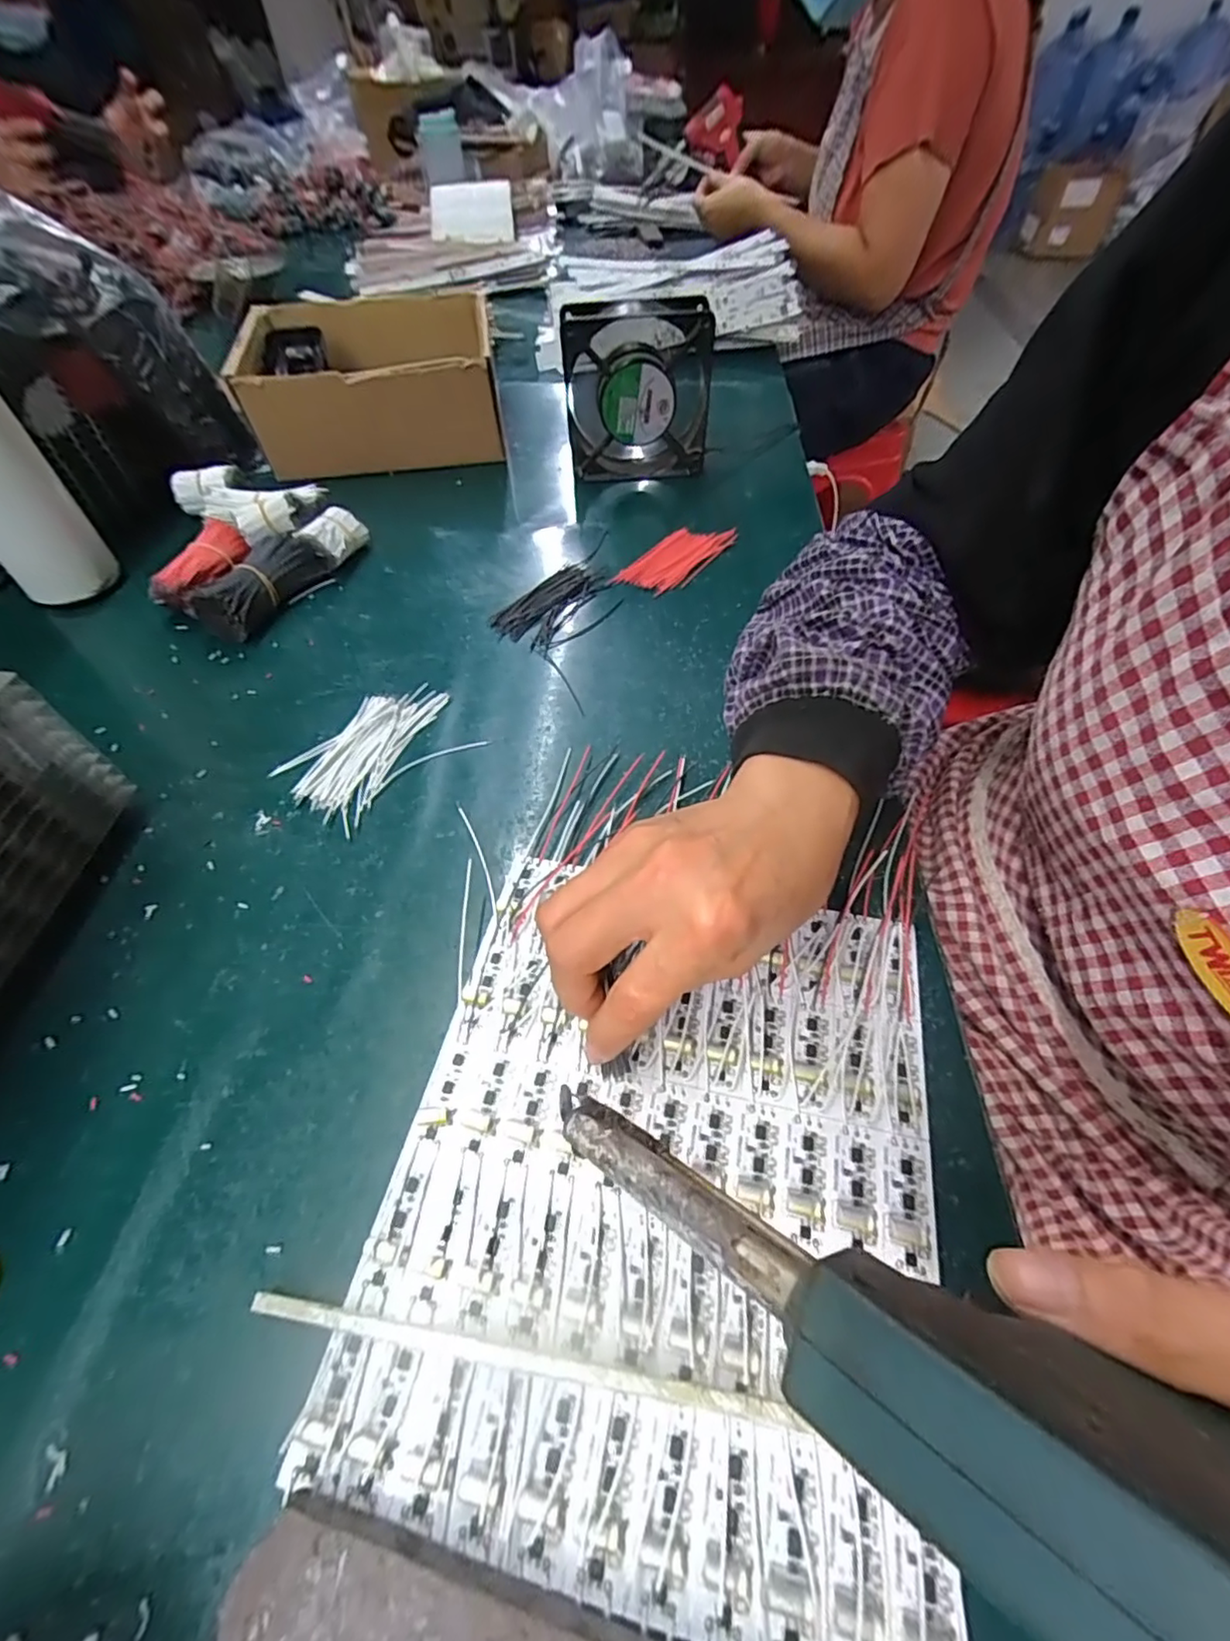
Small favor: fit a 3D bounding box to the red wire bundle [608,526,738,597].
[{"bbox_3d":[0.049,-0.208,0.470,0.050,0.005,0.104,32,61,23],"label":"red wire bundle"}]

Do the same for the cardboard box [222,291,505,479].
[{"bbox_3d":[-0.233,-0.424,0.583,0.220,0.090,0.194,-9,54,-5],"label":"cardboard box"}]

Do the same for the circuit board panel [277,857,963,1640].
[{"bbox_3d":[0.018,0.126,0.228,0.190,0.008,0.221,9,54,9],"label":"circuit board panel"}]

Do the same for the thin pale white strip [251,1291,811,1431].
[{"bbox_3d":[-0.032,0.172,0.192,0.175,0.009,0.006,6,54,6],"label":"thin pale white strip"}]

